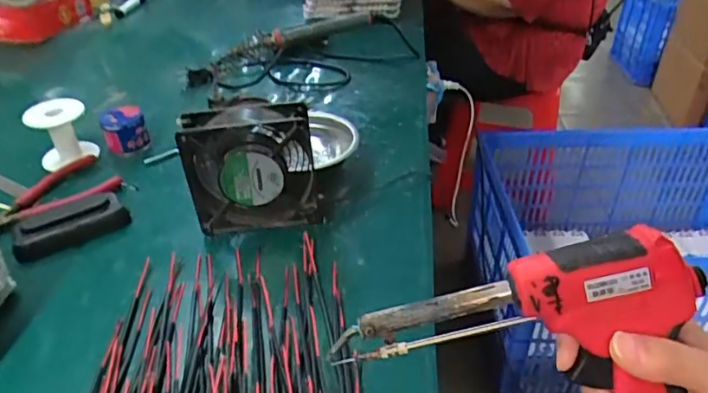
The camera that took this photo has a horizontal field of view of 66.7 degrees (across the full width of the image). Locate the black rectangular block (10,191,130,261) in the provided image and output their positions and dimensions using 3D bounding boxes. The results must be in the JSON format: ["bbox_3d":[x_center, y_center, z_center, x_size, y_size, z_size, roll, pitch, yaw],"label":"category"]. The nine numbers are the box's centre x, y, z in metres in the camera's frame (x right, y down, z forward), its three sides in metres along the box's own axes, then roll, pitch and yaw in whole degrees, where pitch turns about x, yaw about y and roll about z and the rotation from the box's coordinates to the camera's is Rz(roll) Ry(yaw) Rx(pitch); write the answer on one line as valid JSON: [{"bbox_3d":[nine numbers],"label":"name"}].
[{"bbox_3d":[-0.288,0.026,0.546,0.104,0.033,0.050,-21,40,-23],"label":"black rectangular block"}]

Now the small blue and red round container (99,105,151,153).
[{"bbox_3d":[-0.285,-0.082,0.670,0.052,0.050,0.046,-18,38,-19],"label":"small blue and red round container"}]

